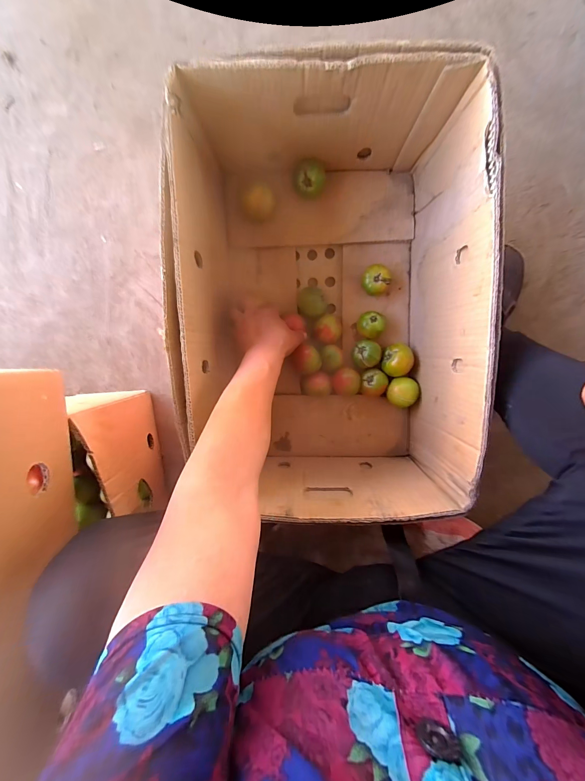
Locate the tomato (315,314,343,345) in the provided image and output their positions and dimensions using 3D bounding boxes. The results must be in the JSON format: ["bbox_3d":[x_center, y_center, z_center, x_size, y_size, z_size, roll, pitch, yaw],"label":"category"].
[{"bbox_3d":[0.063,-0.108,0.557,0.050,0.038,0.053,0,96,-2],"label":"tomato"}]

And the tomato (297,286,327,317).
[{"bbox_3d":[0.035,-0.157,0.546,0.051,0.040,0.055,1,96,-2],"label":"tomato"}]

